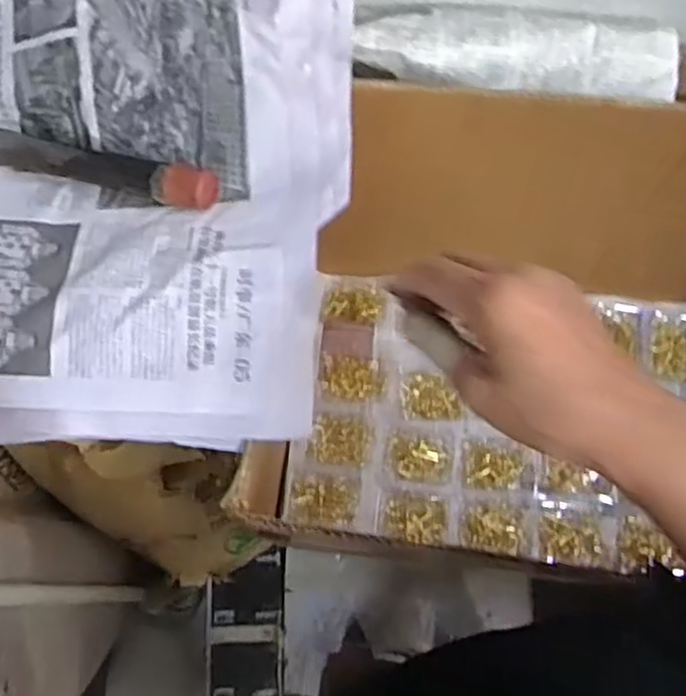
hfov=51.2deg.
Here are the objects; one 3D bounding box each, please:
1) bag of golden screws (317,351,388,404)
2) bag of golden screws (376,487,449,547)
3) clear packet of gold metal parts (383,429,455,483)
[{"bbox_3d":[0.010,0.033,0.805,0.077,0.011,0.055,7,73,5],"label":"bag of golden screws"},{"bbox_3d":[0.076,0.179,0.756,0.075,0.012,0.052,6,73,4],"label":"bag of golden screws"},{"bbox_3d":[0.085,0.118,0.778,0.075,0.011,0.053,4,73,3],"label":"clear packet of gold metal parts"}]

